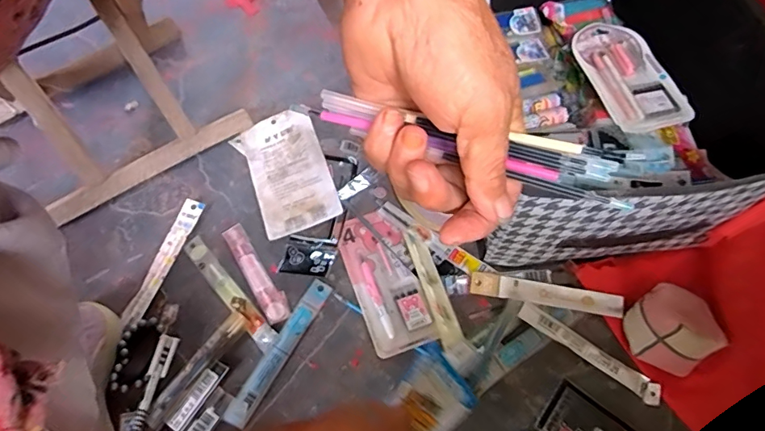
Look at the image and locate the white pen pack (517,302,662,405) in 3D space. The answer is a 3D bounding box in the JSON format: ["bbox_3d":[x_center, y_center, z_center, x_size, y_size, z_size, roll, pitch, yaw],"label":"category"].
[{"bbox_3d":[0.230,0.151,0.514,0.166,0.008,0.023,33,67,15],"label":"white pen pack"}]

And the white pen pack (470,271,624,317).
[{"bbox_3d":[0.192,0.092,0.541,0.174,0.010,0.026,9,63,4],"label":"white pen pack"}]

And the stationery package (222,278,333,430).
[{"bbox_3d":[-0.111,0.145,0.506,0.024,0.011,0.172,26,65,12],"label":"stationery package"}]

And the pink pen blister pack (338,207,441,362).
[{"bbox_3d":[0.002,0.074,0.547,0.077,0.009,0.173,-18,64,-10],"label":"pink pen blister pack"}]

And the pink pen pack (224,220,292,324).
[{"bbox_3d":[-0.151,0.067,0.549,0.028,0.005,0.135,-30,67,-16],"label":"pink pen pack"}]

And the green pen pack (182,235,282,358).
[{"bbox_3d":[-0.180,0.089,0.540,0.024,0.008,0.168,-39,70,-19],"label":"green pen pack"}]

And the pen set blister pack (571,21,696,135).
[{"bbox_3d":[0.326,-0.192,0.619,0.111,0.013,0.181,-16,67,-4],"label":"pen set blister pack"}]

